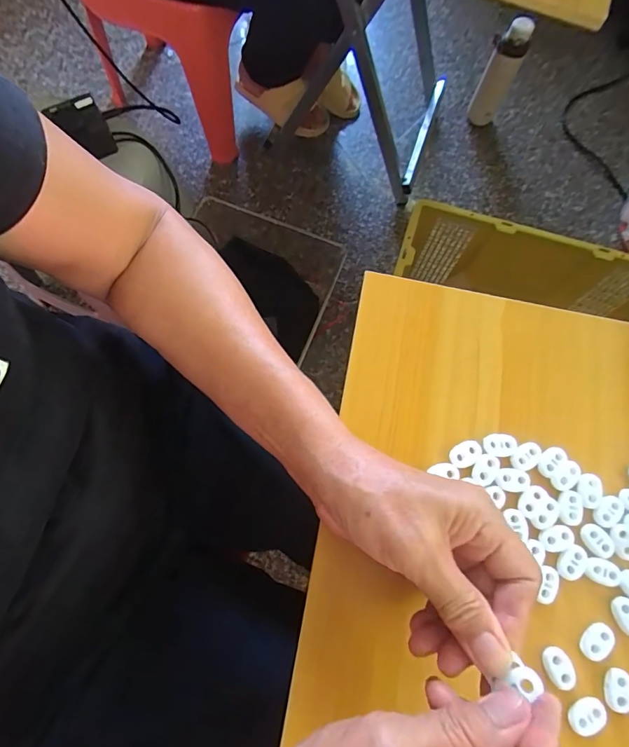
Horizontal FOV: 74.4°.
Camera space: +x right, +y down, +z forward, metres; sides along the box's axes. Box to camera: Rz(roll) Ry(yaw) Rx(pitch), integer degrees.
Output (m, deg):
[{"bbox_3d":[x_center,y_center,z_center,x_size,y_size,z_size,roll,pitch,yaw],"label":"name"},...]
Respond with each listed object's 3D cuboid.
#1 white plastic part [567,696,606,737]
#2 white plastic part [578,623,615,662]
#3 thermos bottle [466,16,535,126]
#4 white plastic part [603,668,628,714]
[{"bbox_3d":[0.161,0.203,0.245,0.023,0.004,0.016,-34,78,-11],"label":"white plastic part"},{"bbox_3d":[0.175,0.166,0.256,0.023,0.004,0.015,-41,80,-12],"label":"white plastic part"},{"bbox_3d":[0.421,-0.687,0.948,0.071,0.247,0.084,28,75,6],"label":"thermos bottle"},{"bbox_3d":[0.183,0.191,0.249,0.015,0.004,0.022,17,74,3],"label":"white plastic part"}]

